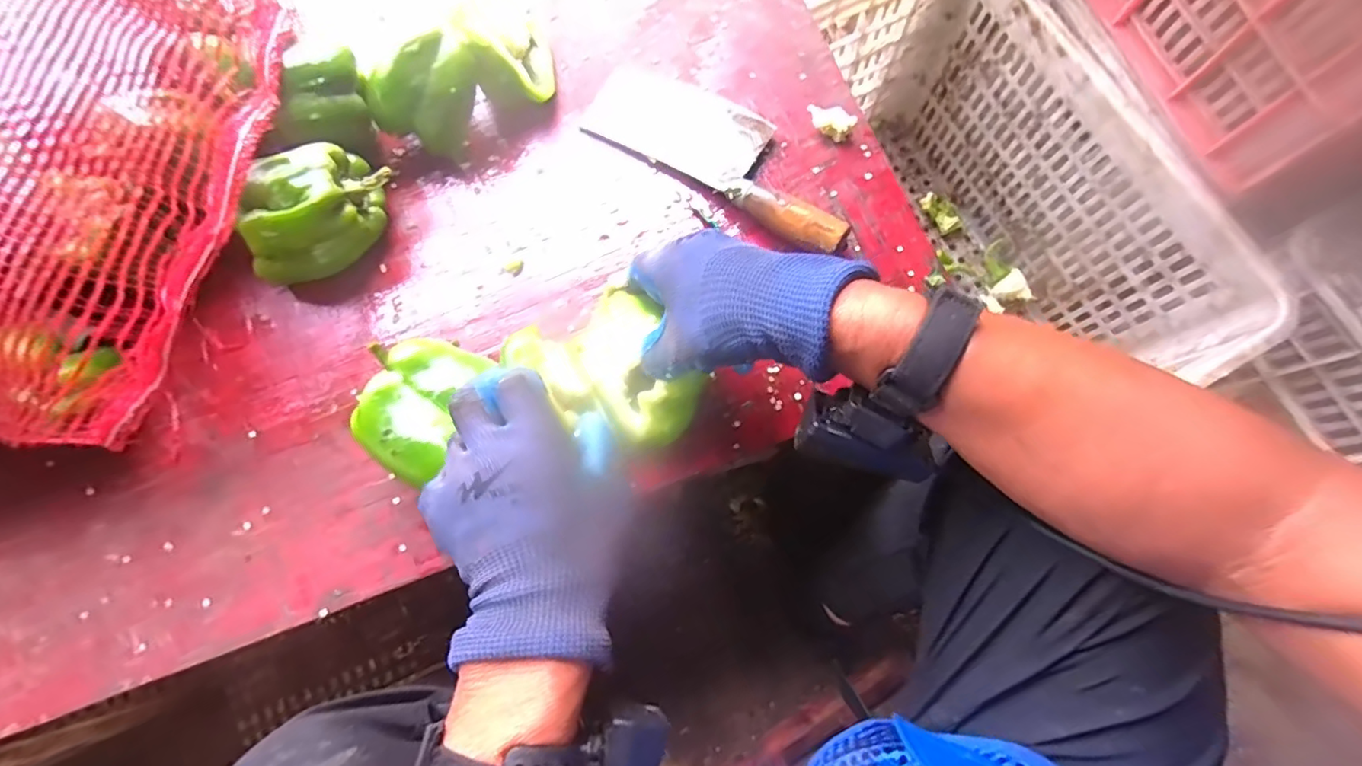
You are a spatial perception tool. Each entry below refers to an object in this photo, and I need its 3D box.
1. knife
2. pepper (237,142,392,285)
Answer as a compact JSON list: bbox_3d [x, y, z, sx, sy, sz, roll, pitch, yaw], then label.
[{"bbox_3d":[0.037,-0.199,0.470,0.243,0.034,0.092,33,79,8],"label":"knife"},{"bbox_3d":[-0.276,-0.125,0.436,0.063,0.069,0.114,29,78,7],"label":"pepper"}]

